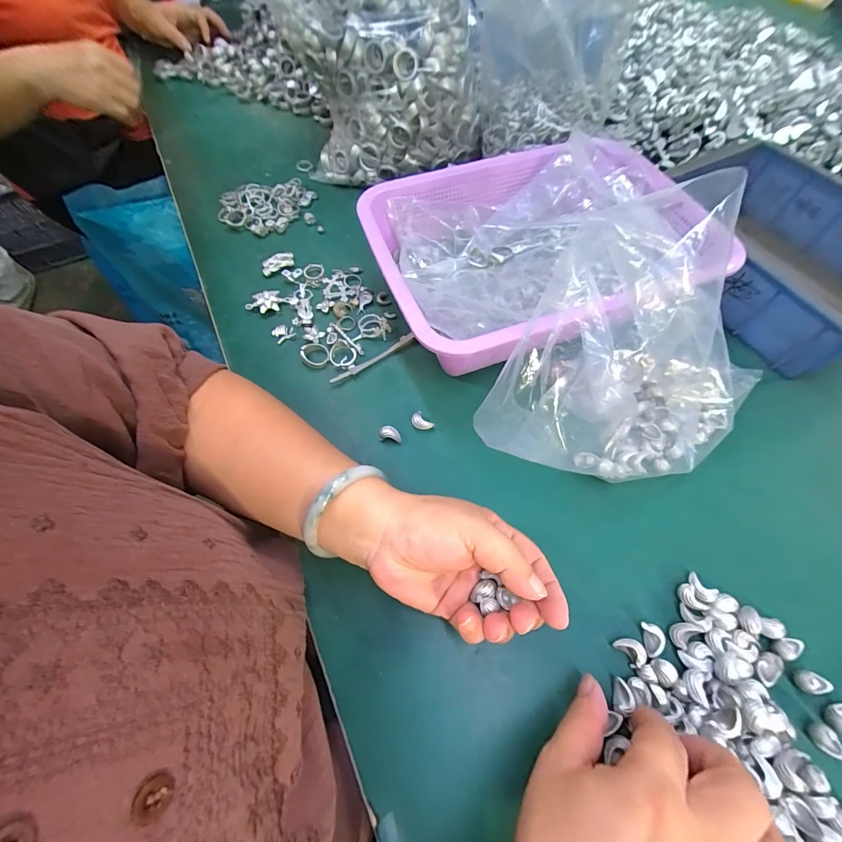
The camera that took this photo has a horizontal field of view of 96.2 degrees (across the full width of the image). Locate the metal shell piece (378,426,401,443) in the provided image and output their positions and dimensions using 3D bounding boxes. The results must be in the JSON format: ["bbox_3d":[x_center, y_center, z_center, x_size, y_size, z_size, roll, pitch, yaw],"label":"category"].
[{"bbox_3d":[-0.026,0.011,0.327,0.019,0.013,0.010,5,63,4],"label":"metal shell piece"}]

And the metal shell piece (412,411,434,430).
[{"bbox_3d":[0.000,0.001,0.334,0.013,0.010,0.019,-42,70,-18],"label":"metal shell piece"}]

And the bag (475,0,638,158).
[{"bbox_3d":[0.144,-0.397,0.409,0.167,0.146,0.087,-5,63,-1],"label":"bag"}]

